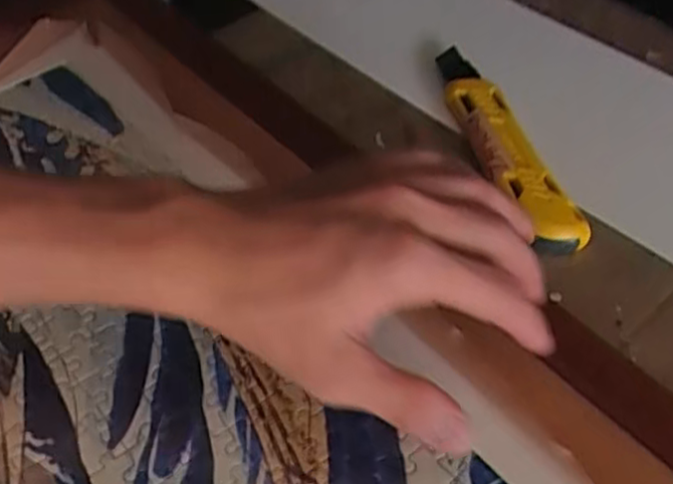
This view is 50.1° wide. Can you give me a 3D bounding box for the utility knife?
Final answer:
[{"bbox_3d":[0.091,-0.057,0.410,0.032,0.024,0.155,-16,52,-12],"label":"utility knife"}]

